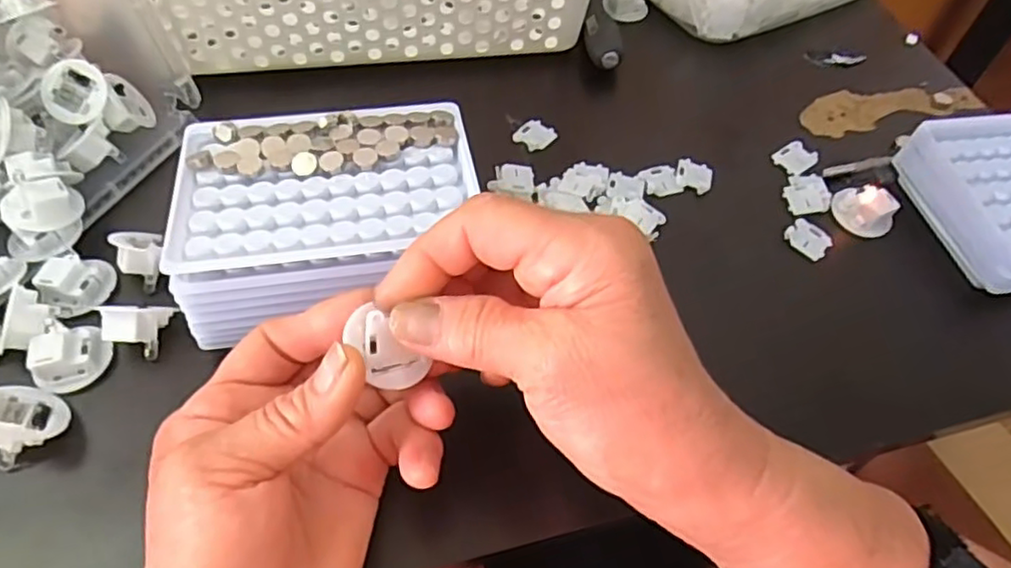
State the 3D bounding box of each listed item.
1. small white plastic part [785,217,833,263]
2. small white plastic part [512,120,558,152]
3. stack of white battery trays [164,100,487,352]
[{"bbox_3d":[0.164,-0.025,0.361,0.022,0.004,0.023,-36,65,-24],"label":"small white plastic part"},{"bbox_3d":[0.017,-0.089,0.397,0.022,0.004,0.021,38,61,19],"label":"small white plastic part"},{"bbox_3d":[-0.081,-0.030,0.317,0.129,0.052,0.098,-7,57,-9],"label":"stack of white battery trays"}]

